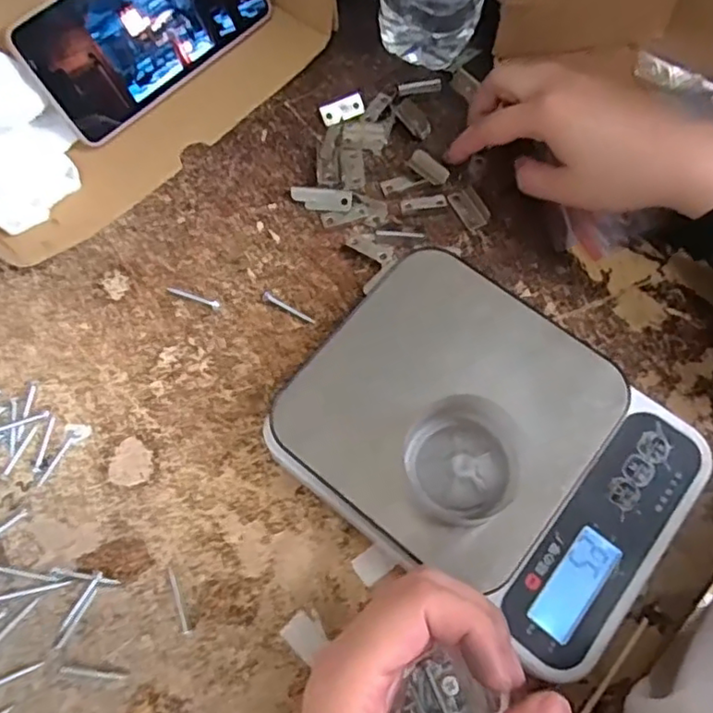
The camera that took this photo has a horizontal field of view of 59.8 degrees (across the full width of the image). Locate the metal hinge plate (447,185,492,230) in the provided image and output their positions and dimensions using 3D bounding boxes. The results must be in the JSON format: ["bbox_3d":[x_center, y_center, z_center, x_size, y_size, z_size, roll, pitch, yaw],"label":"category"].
[{"bbox_3d":[0.072,-0.094,0.388,0.017,0.004,0.029,-25,72,-9],"label":"metal hinge plate"}]

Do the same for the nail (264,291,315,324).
[{"bbox_3d":[-0.041,-0.028,0.364,0.035,0.004,0.006,33,73,12],"label":"nail"}]

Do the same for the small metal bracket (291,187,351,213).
[{"bbox_3d":[-0.022,-0.098,0.388,0.038,0.004,0.015,5,93,10],"label":"small metal bracket"}]

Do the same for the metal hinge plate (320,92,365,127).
[{"bbox_3d":[-0.009,-0.164,0.414,0.030,0.005,0.017,-19,71,-7],"label":"metal hinge plate"}]

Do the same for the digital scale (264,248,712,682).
[{"bbox_3d":[0.066,0.045,0.314,0.186,0.044,0.141,36,74,12],"label":"digital scale"}]

